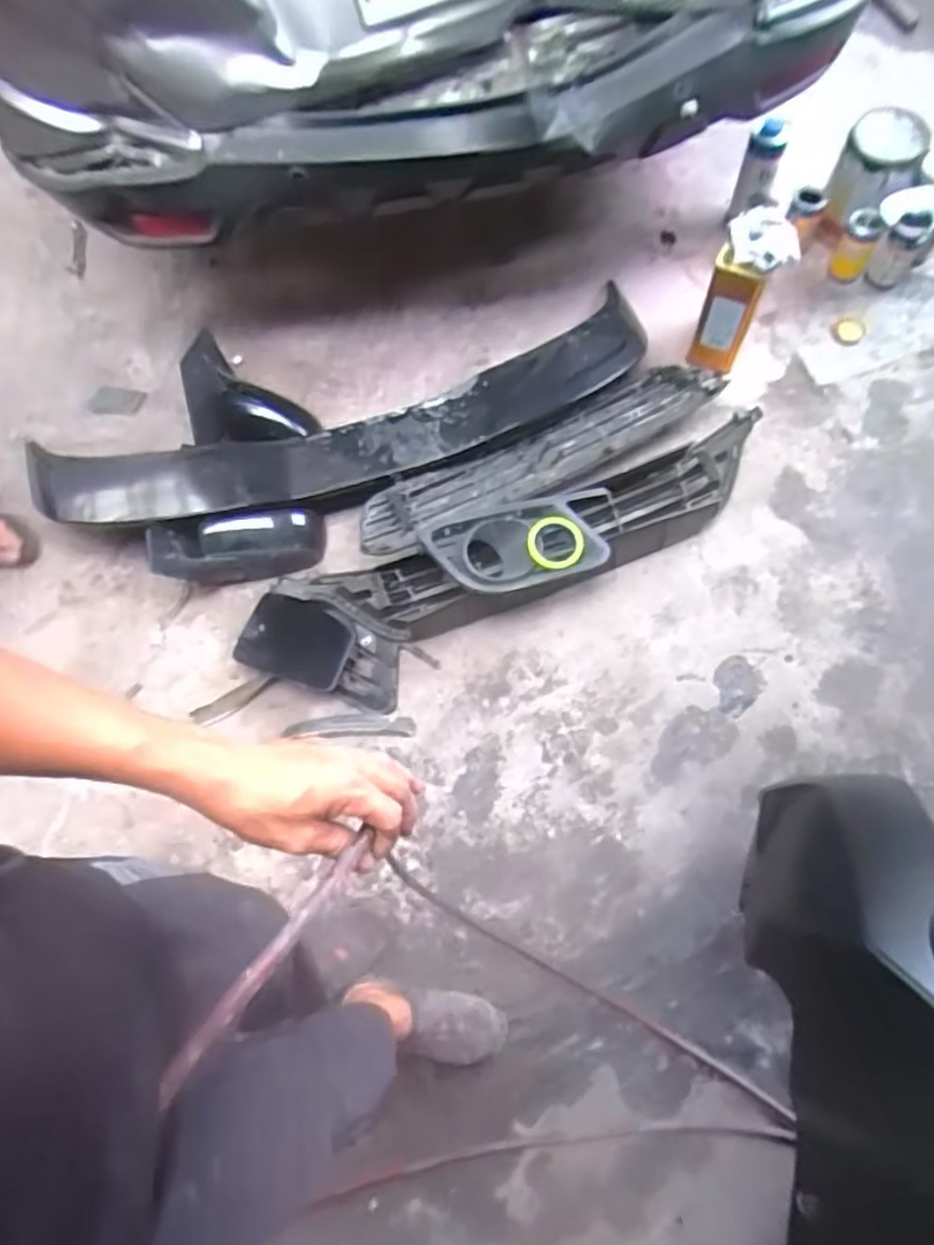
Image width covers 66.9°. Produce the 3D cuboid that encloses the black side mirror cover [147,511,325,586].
[{"bbox_3d":[-0.425,-0.149,1.327,0.303,0.106,0.130,-9,71,0],"label":"black side mirror cover"}]

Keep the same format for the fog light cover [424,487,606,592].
[{"bbox_3d":[0.096,-0.135,1.282,0.331,0.087,0.181,-9,68,0],"label":"fog light cover"}]

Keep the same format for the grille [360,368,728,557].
[{"bbox_3d":[0.148,-0.331,1.379,0.784,0.086,0.158,-29,70,-8],"label":"grille"}]

